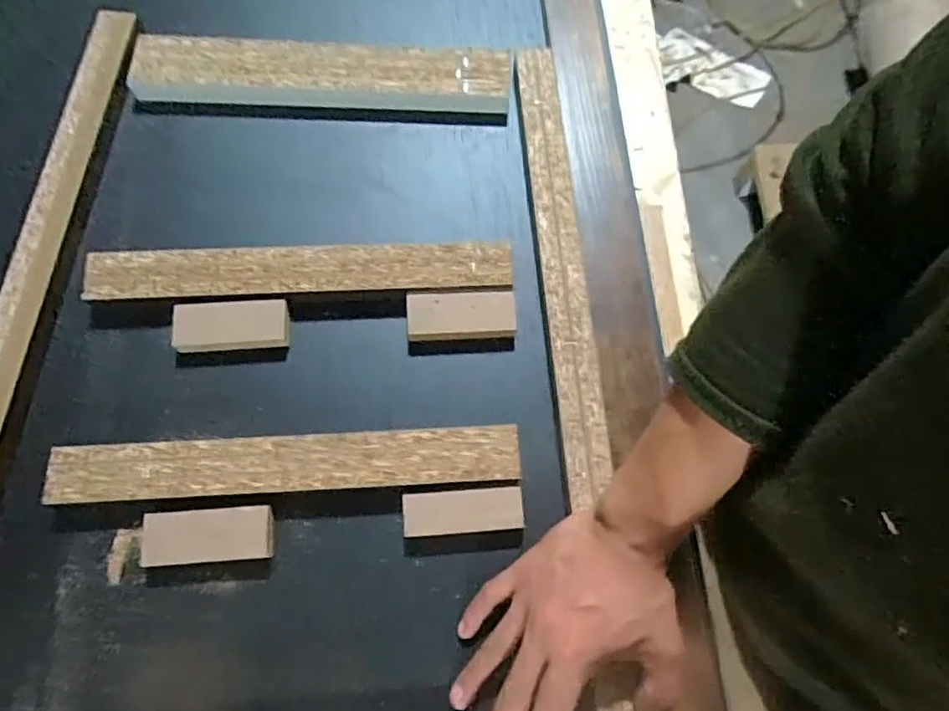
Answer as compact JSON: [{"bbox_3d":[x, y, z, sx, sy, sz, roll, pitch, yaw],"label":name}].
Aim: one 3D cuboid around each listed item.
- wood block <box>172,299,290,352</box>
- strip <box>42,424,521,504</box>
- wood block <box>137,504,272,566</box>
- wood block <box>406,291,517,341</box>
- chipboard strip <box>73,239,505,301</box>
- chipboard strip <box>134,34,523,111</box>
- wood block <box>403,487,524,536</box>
[{"bbox_3d":[-0.176,-0.021,0.441,0.081,0.015,0.033,-3,72,-3],"label":"wood block"},{"bbox_3d":[-0.124,0.073,0.409,0.304,0.020,0.037,-2,72,-3],"label":"strip"},{"bbox_3d":[-0.173,0.118,0.399,0.081,0.016,0.033,-3,72,-3],"label":"wood block"},{"bbox_3d":[-0.009,-0.029,0.449,0.079,0.015,0.033,-2,72,-3],"label":"wood block"},{"bbox_3d":[-0.127,-0.062,0.454,0.306,0.023,0.038,-2,72,-3],"label":"chipboard strip"},{"bbox_3d":[-0.126,-0.236,0.510,0.307,0.033,0.049,2,72,-2],"label":"chipboard strip"},{"bbox_3d":[-0.008,0.105,0.409,0.079,0.012,0.027,-3,72,-3],"label":"wood block"}]

